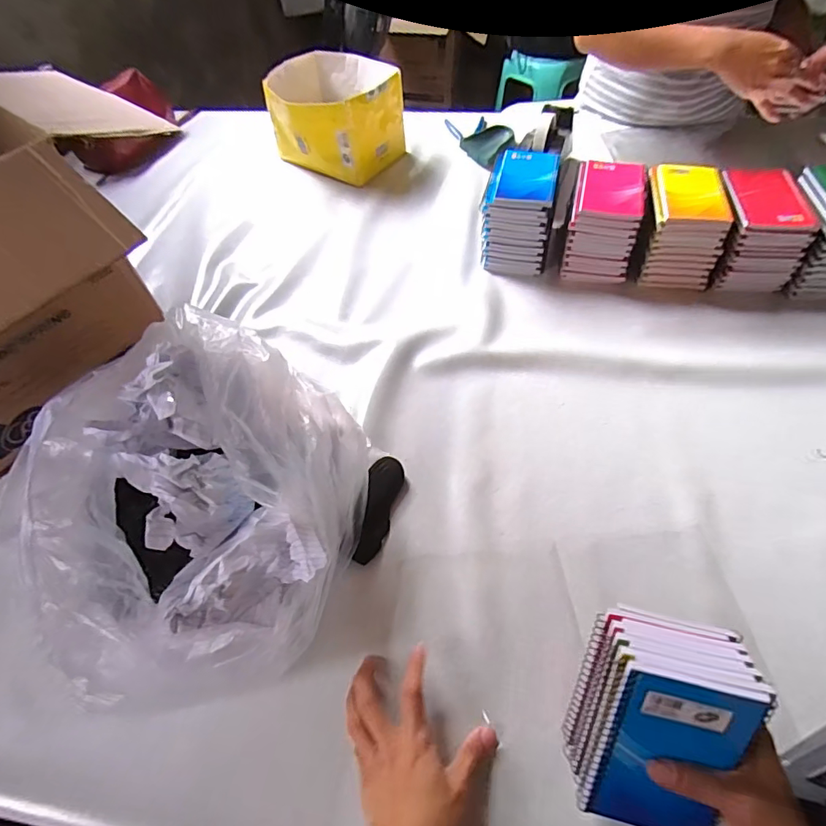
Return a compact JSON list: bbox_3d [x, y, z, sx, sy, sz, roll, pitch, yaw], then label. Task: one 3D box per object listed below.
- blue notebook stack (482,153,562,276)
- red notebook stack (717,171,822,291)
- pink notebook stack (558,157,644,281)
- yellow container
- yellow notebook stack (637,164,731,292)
[{"bbox_3d":[0.162,-0.311,0.750,0.101,0.107,0.147,7,56,9],"label":"blue notebook stack"},{"bbox_3d":[0.483,-0.261,0.696,0.102,0.106,0.131,4,56,7],"label":"red notebook stack"},{"bbox_3d":[0.282,-0.289,0.730,0.095,0.106,0.139,10,57,11],"label":"pink notebook stack"},{"bbox_3d":[-0.146,-0.567,0.937,0.243,0.140,0.203,23,60,19],"label":"yellow container"},{"bbox_3d":[0.382,-0.272,0.712,0.099,0.112,0.131,2,56,6],"label":"yellow notebook stack"}]

